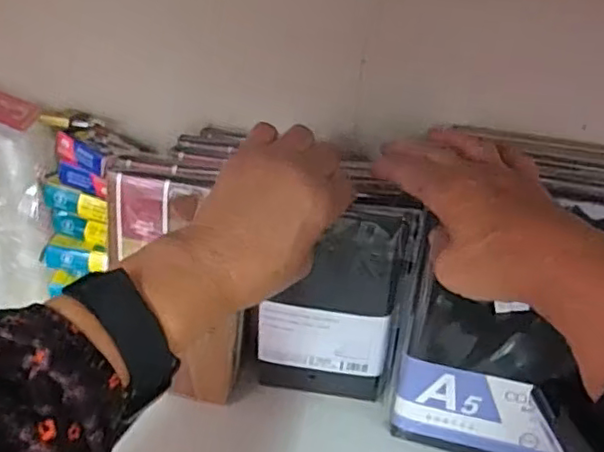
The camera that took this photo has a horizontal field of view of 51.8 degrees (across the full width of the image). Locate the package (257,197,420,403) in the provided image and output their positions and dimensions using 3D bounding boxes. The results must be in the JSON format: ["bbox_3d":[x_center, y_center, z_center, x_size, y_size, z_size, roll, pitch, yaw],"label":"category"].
[{"bbox_3d":[0.023,0.062,0.476,0.107,0.168,0.024,7,32,5],"label":"package"}]

